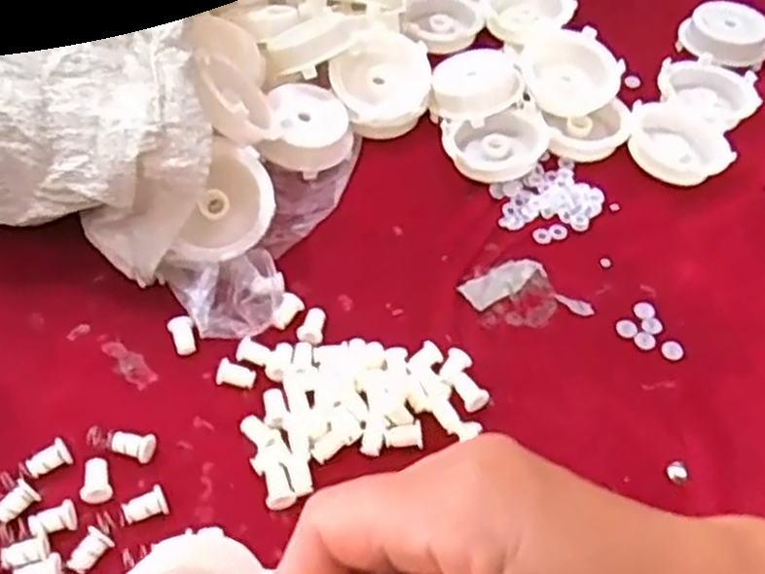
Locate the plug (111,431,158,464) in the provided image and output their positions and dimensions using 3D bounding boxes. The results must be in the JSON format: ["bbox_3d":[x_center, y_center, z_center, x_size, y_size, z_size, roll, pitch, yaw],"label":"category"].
[{"bbox_3d":[-0.104,0.066,0.321,0.018,0.008,0.011,16,52,10],"label":"plug"}]

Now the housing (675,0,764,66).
[{"bbox_3d":[0.229,-0.168,0.511,0.051,0.025,0.048,-25,56,-21],"label":"housing"}]

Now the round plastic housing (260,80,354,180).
[{"bbox_3d":[-0.041,-0.089,0.430,0.051,0.020,0.051,8,59,-13],"label":"round plastic housing"}]

